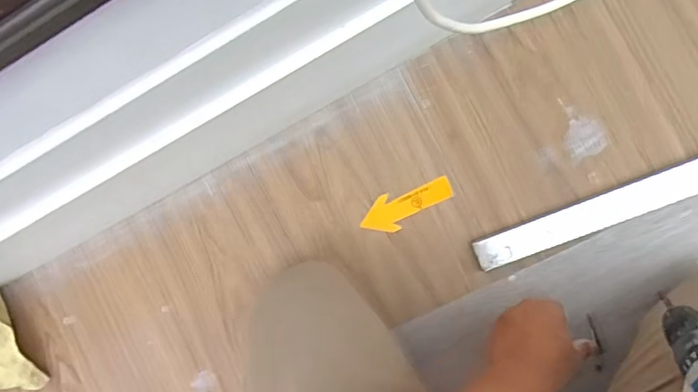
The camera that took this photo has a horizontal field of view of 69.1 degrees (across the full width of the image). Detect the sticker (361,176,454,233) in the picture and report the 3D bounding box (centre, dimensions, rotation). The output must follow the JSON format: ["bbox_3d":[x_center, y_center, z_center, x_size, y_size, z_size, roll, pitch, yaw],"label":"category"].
[{"bbox_3d":[0.075,0.011,0.658,0.121,0.005,0.045,-28,86,9],"label":"sticker"}]

